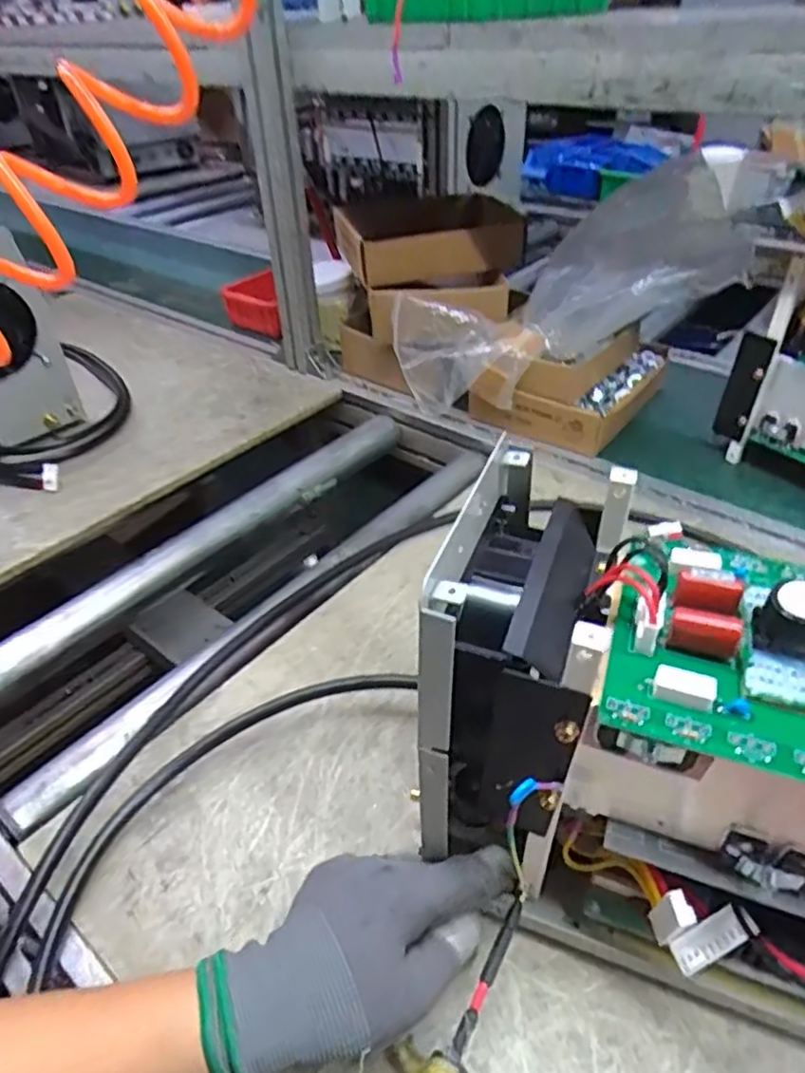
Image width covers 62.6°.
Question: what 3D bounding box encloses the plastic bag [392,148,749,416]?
[{"bbox_3d":[0.166,-0.271,0.761,0.373,0.146,0.138,-21,33,21],"label":"plastic bag"}]

